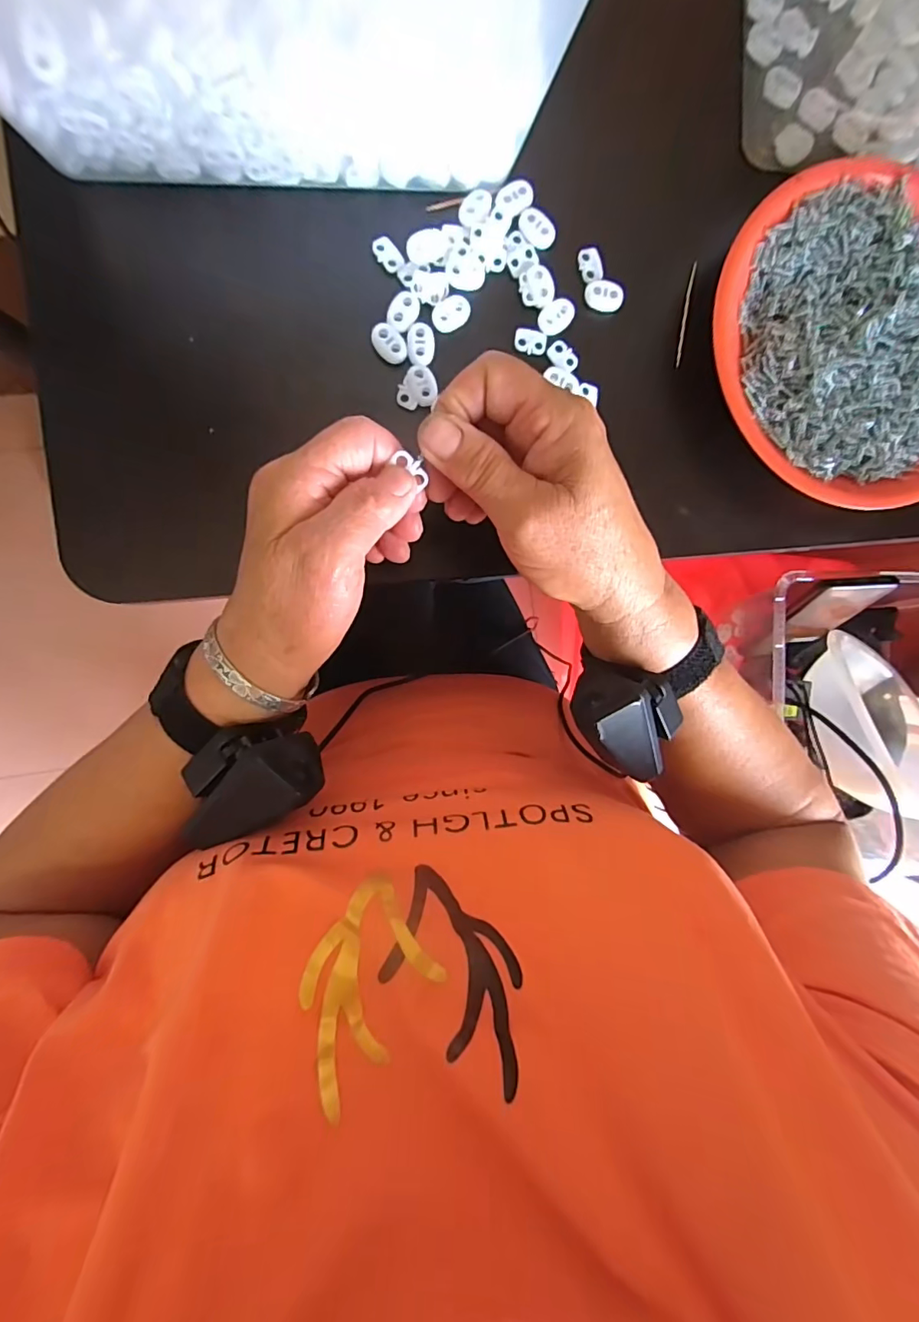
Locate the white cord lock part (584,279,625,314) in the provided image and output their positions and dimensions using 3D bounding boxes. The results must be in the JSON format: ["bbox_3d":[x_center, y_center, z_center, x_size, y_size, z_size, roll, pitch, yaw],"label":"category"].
[{"bbox_3d":[0.086,-0.215,0.298,0.023,0.005,0.016,12,92,-7],"label":"white cord lock part"}]

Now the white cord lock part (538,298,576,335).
[{"bbox_3d":[0.057,-0.202,0.296,0.023,0.004,0.016,-34,96,-4],"label":"white cord lock part"}]

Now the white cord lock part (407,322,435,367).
[{"bbox_3d":[-0.022,-0.181,0.287,0.015,0.004,0.023,3,93,-7],"label":"white cord lock part"}]

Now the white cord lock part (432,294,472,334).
[{"bbox_3d":[-0.004,-0.199,0.289,0.025,0.004,0.016,-40,97,-3],"label":"white cord lock part"}]

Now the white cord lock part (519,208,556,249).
[{"bbox_3d":[0.045,-0.250,0.291,0.023,0.004,0.015,36,88,-7],"label":"white cord lock part"}]

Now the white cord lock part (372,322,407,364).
[{"bbox_3d":[-0.040,-0.180,0.286,0.022,0.004,0.016,40,88,-7],"label":"white cord lock part"}]

